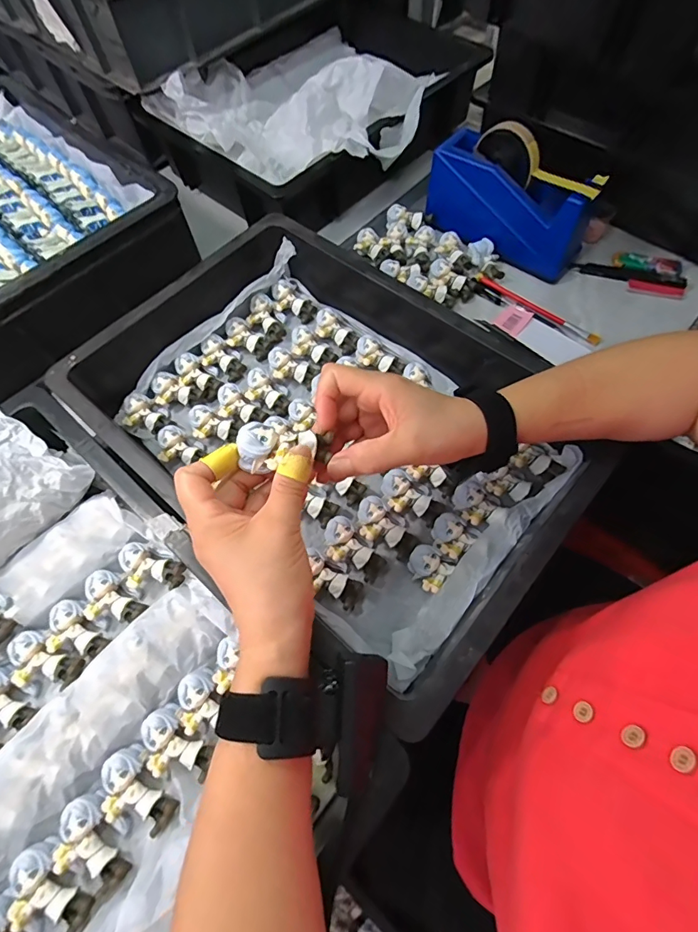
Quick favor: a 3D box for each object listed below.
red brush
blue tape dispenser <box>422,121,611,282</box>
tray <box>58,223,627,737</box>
[{"bbox_3d":[0.223,-0.191,0.525,0.165,0.007,0.013,37,70,18],"label":"red brush"},{"bbox_3d":[0.194,-0.329,0.533,0.208,0.111,0.055,40,72,19],"label":"blue tape dispenser"},{"bbox_3d":[-0.028,-0.056,0.433,0.474,0.090,0.321,38,71,18],"label":"tray"}]

